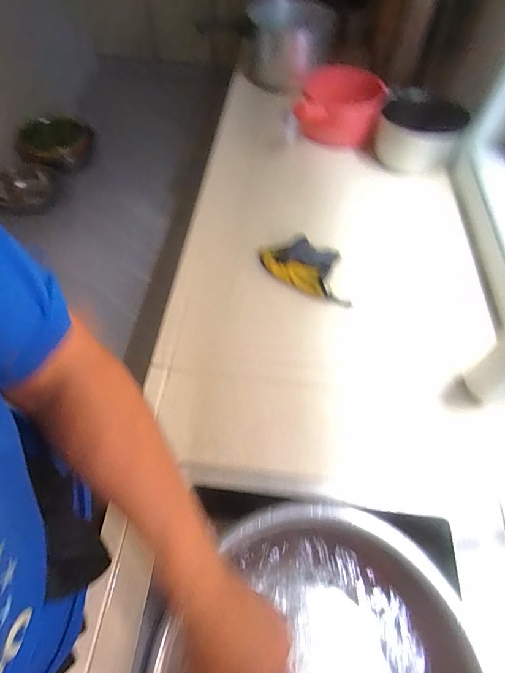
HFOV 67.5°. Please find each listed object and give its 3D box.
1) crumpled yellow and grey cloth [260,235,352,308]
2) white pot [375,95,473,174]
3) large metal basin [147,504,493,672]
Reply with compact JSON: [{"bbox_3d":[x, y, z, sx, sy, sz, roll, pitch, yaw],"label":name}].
[{"bbox_3d":[0.112,-0.135,0.730,0.189,0.025,0.100,29,63,14],"label":"crumpled yellow and grey cloth"},{"bbox_3d":[0.408,-0.501,0.940,0.174,0.134,0.186,1,60,-1],"label":"white pot"},{"bbox_3d":[0.090,0.412,0.442,0.333,0.126,0.361,1,60,-1],"label":"large metal basin"}]

